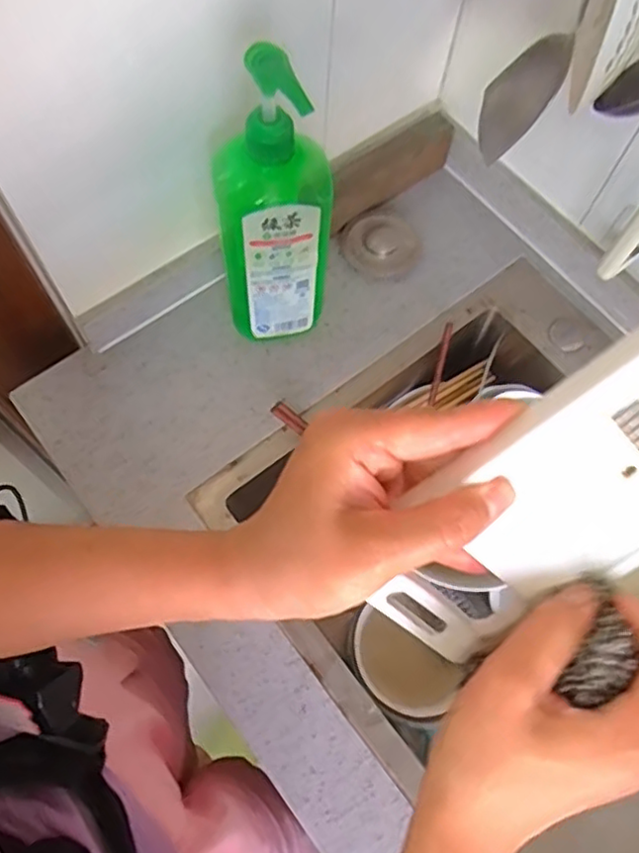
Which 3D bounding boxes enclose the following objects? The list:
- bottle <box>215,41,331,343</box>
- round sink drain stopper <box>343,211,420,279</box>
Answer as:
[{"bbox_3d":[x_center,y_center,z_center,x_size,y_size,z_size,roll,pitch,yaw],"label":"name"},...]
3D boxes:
[{"bbox_3d":[-0.038,-0.168,0.532,0.089,0.271,0.067,-5,68,-4],"label":"bottle"},{"bbox_3d":[0.066,-0.194,0.683,0.074,0.018,0.079,-36,73,-15],"label":"round sink drain stopper"}]

